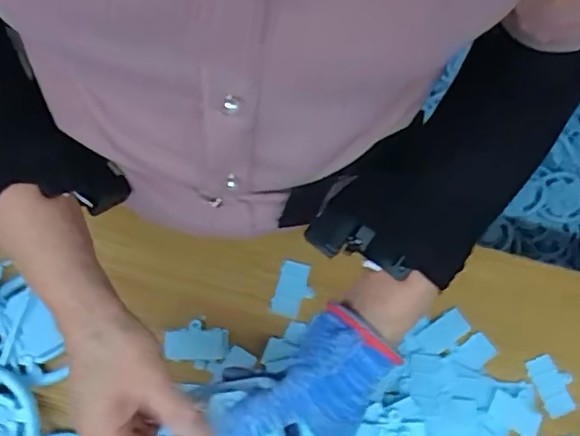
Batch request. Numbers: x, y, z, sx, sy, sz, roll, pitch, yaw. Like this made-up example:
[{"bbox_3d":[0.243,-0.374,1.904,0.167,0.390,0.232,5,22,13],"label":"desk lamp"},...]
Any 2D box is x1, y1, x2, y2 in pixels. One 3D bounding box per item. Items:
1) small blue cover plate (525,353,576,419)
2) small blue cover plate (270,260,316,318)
[{"bbox_3d":[0.235,0.148,0.515,0.030,0.004,0.051,-16,71,-7],"label":"small blue cover plate"},{"bbox_3d":[0.004,0.067,0.543,0.035,0.004,0.051,13,70,4],"label":"small blue cover plate"}]

